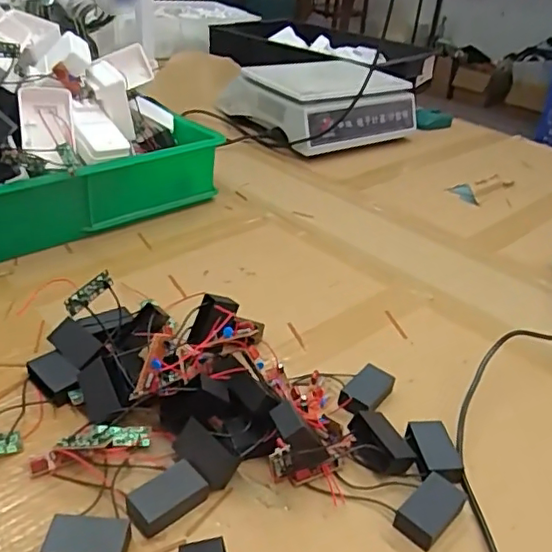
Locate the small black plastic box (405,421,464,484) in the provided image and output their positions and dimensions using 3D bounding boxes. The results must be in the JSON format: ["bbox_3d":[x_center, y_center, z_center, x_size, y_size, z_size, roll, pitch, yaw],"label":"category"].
[{"bbox_3d":[0.123,0.136,0.450,0.036,0.014,0.052,3,32,-4],"label":"small black plastic box"}]

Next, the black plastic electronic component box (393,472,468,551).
[{"bbox_3d":[0.109,0.166,0.406,0.053,0.017,0.029,-24,42,-39],"label":"black plastic electronic component box"}]

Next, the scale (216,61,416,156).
[{"bbox_3d":[0.084,-0.323,1.093,0.291,0.110,0.260,-21,40,-36],"label":"scale"}]

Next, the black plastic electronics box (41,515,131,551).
[{"bbox_3d":[-0.118,0.167,0.361,0.047,0.020,0.029,5,31,-1],"label":"black plastic electronics box"}]

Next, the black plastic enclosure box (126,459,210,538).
[{"bbox_3d":[-0.075,0.151,0.394,0.030,0.021,0.051,28,38,32],"label":"black plastic enclosure box"}]

